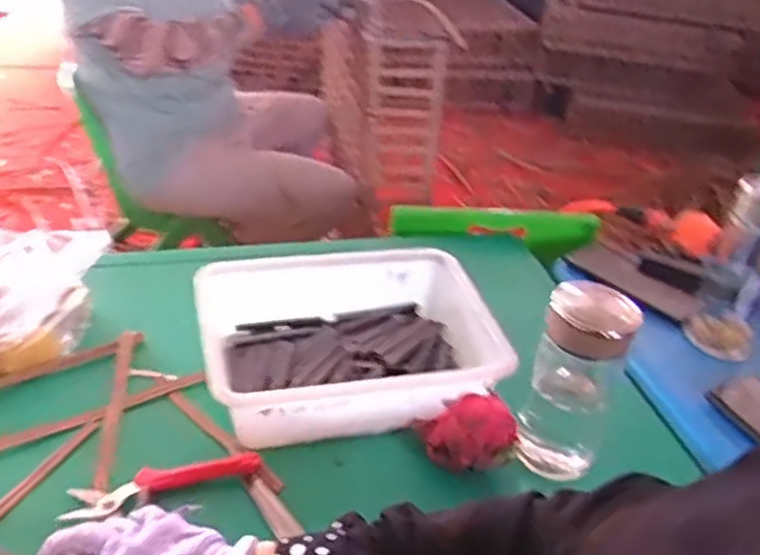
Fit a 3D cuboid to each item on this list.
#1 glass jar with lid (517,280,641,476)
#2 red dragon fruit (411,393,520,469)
[{"bbox_3d":[0.172,0.085,0.654,0.074,0.171,0.092,16,34,17],"label":"glass jar with lid"},{"bbox_3d":[0.075,0.130,0.642,0.081,0.060,0.057,3,32,-5],"label":"red dragon fruit"}]

